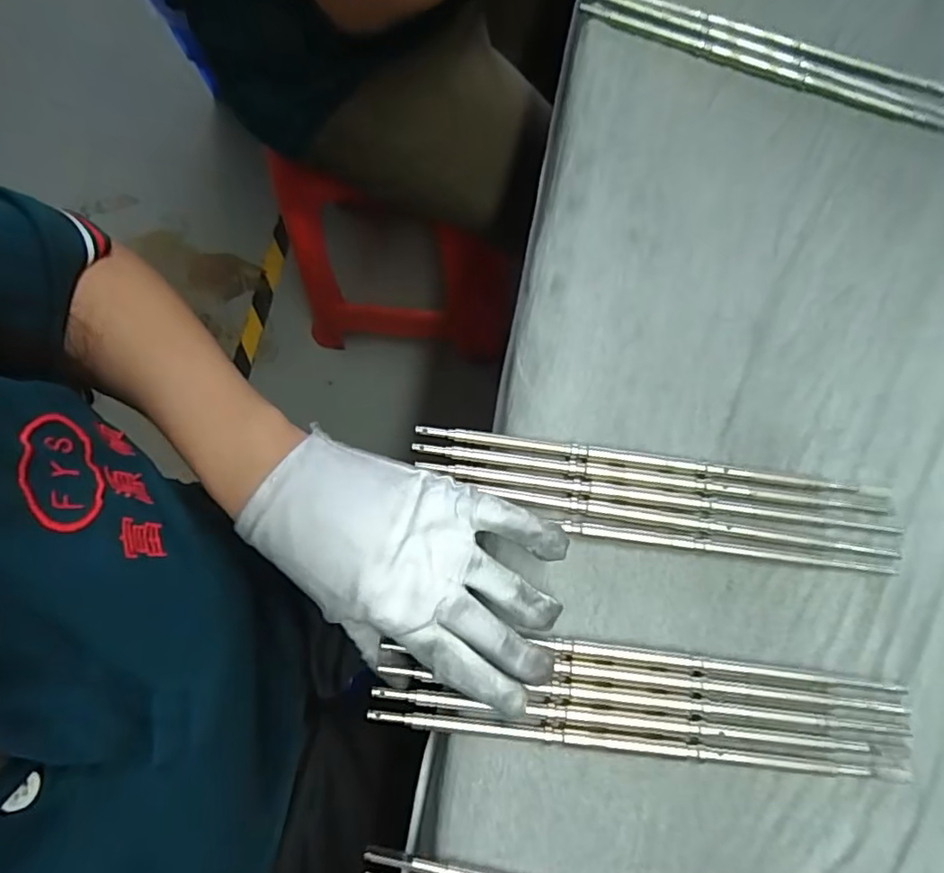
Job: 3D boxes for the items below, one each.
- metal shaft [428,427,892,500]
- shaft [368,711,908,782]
[{"bbox_3d":[0.100,0.013,0.308,0.258,0.005,0.010,7,75,2],"label":"metal shaft"},{"bbox_3d":[0.082,0.149,0.273,0.258,0.004,0.009,7,75,-2],"label":"shaft"}]

